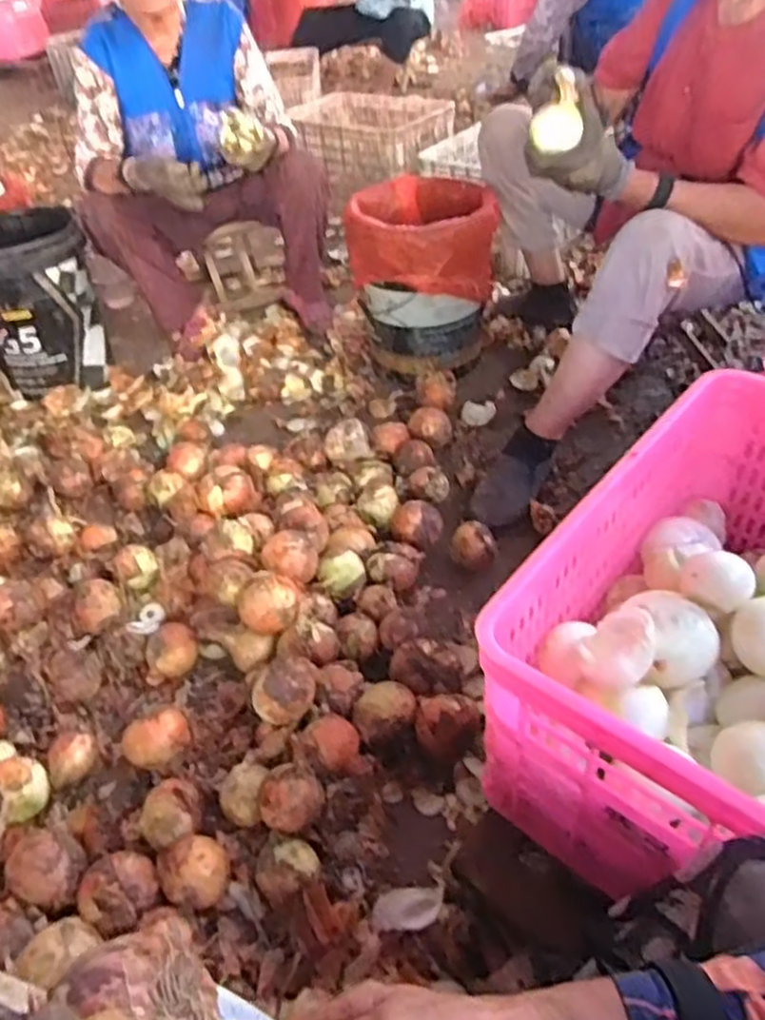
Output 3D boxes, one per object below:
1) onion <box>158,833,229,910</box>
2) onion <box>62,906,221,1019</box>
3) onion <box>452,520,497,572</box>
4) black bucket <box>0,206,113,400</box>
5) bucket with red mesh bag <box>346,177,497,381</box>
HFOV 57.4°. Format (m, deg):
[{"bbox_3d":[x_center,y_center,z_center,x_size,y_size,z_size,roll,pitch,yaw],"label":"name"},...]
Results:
[{"bbox_3d":[-0.220,0.426,0.821,0.078,0.061,0.080,-22,45,-15],"label":"onion"},{"bbox_3d":[-0.107,0.242,0.336,0.055,0.051,0.082,-33,52,-24],"label":"onion"},{"bbox_3d":[0.153,0.069,1.171,0.060,0.081,0.067,-21,44,-14],"label":"onion"},{"bbox_3d":[-0.820,-0.488,1.646,0.299,0.328,0.328,-27,46,-20],"label":"black bucket"},{"bbox_3d":[0.089,-0.513,1.575,0.294,0.355,0.290,-4,43,4],"label":"bucket with red mesh bag"}]

